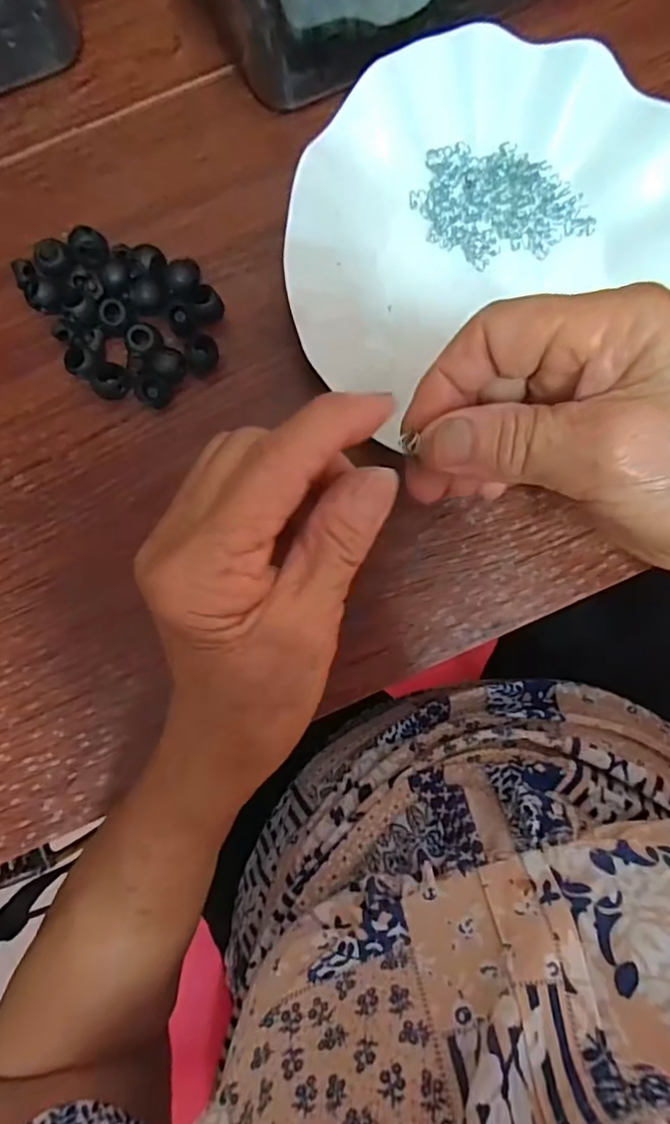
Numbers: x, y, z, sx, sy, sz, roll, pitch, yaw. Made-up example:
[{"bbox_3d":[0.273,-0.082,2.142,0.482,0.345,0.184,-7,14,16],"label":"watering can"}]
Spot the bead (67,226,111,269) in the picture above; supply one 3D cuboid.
[{"bbox_3d":[-0.108,-0.138,0.262,0.015,0.015,0.015,0,90,-3],"label":"bead"}]

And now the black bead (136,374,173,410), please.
[{"bbox_3d":[-0.080,-0.076,0.262,0.014,0.010,0.013,0,90,-3],"label":"black bead"}]

